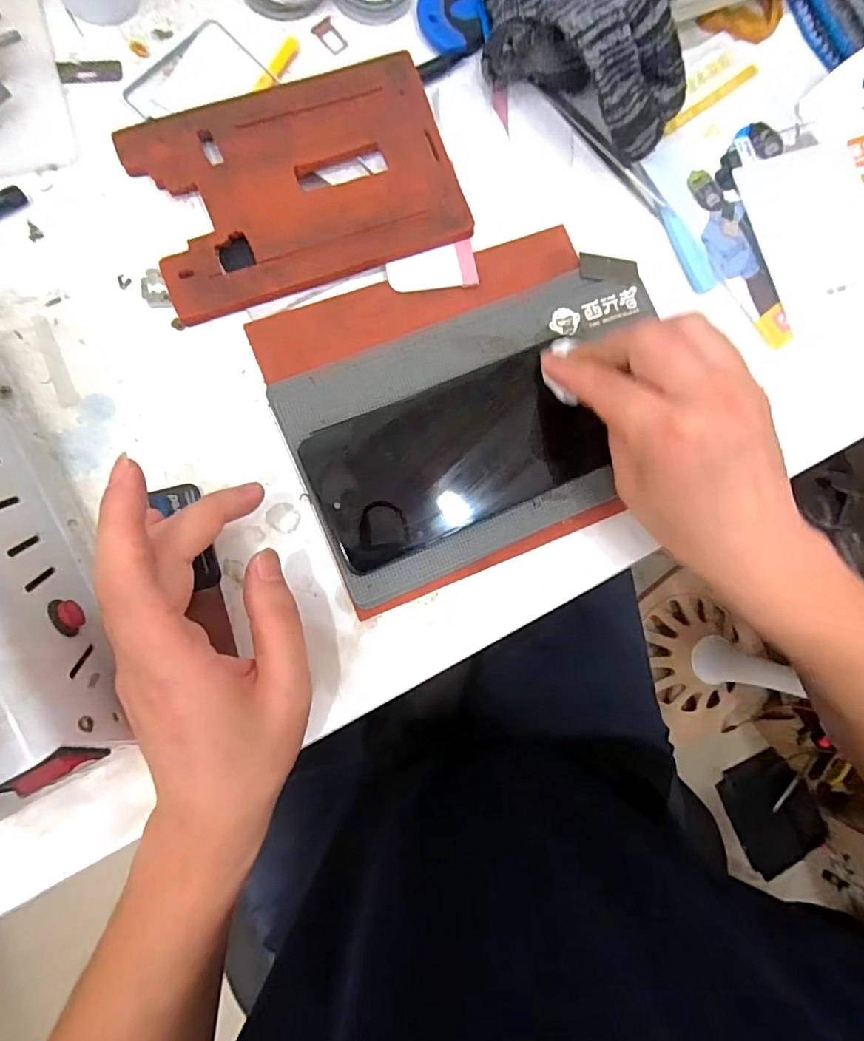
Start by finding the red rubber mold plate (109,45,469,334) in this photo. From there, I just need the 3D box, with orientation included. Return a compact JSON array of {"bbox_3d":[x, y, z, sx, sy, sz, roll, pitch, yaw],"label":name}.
[{"bbox_3d":[-0.071,-0.182,0.277,0.165,0.011,0.109,-20,89,-8],"label":"red rubber mold plate"}]

